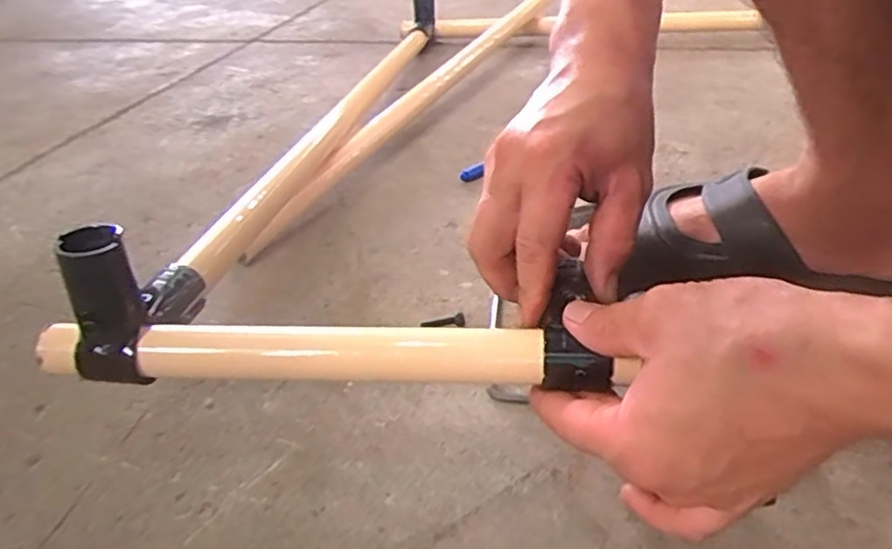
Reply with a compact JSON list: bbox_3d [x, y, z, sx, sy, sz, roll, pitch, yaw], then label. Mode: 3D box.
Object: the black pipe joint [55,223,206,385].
[{"bbox_3d":[-0.173,0.002,0.368,0.037,0.084,0.087,5,35,12],"label":"black pipe joint"}]

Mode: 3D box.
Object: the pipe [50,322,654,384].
[{"bbox_3d":[-0.067,0.040,0.349,0.305,0.026,0.028,0,39,8],"label":"pipe"}]

